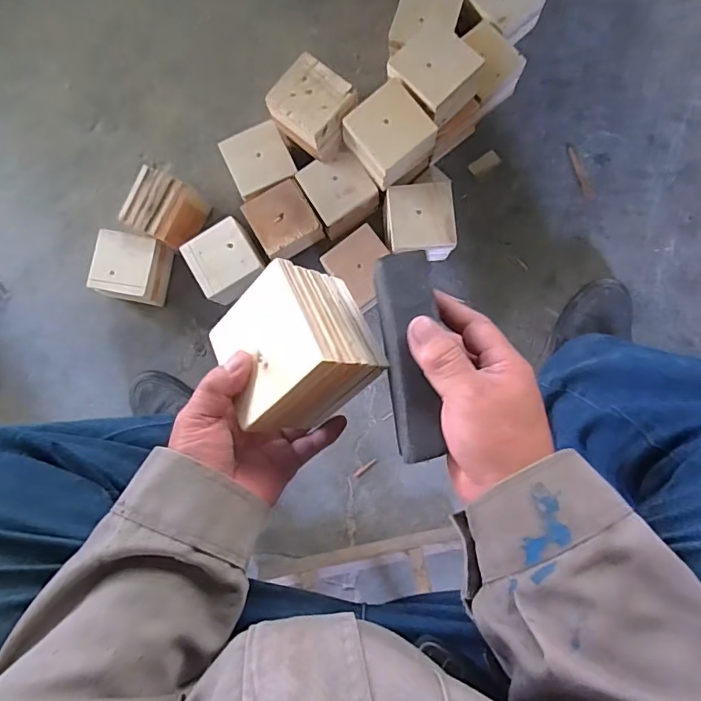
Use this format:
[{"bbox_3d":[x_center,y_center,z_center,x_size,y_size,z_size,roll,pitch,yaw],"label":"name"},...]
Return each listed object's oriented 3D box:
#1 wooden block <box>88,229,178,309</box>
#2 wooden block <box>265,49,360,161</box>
[{"bbox_3d":[-0.337,-0.125,0.778,0.106,0.080,0.100,14,86,6],"label":"wooden block"},{"bbox_3d":[-0.051,-0.335,0.687,0.101,0.069,0.095,38,89,7],"label":"wooden block"}]

